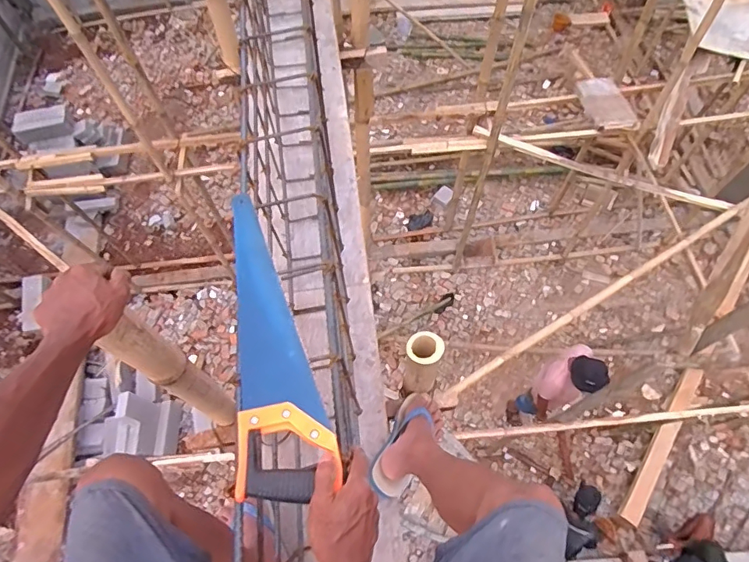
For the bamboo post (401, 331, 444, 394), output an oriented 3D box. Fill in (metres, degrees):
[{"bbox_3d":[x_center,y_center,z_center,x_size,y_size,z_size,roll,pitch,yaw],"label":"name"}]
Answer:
[{"bbox_3d":[0.104,0.190,1.064,0.075,0.243,0.085,15,65,8],"label":"bamboo post"}]

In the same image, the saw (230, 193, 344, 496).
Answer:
[{"bbox_3d":[-0.142,0.066,0.634,0.110,0.027,0.411,-13,64,-6],"label":"saw"}]

